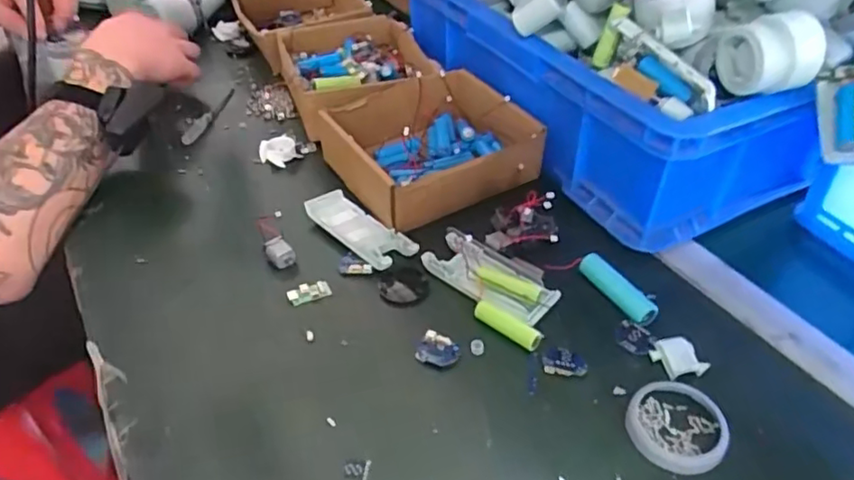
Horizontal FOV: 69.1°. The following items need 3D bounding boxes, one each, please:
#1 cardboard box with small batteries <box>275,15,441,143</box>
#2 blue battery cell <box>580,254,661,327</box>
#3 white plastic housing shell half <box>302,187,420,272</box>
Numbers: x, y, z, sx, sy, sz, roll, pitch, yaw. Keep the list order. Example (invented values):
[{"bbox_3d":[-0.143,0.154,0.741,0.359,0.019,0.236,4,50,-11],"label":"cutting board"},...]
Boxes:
[{"bbox_3d":[-0.077,-0.174,0.671,0.150,0.053,0.193,-15,43,-16],"label":"cardboard box with small batteries"},{"bbox_3d":[0.141,0.036,0.461,0.018,0.014,0.068,-23,46,-24],"label":"blue battery cell"},{"bbox_3d":[-0.055,-0.010,0.515,0.042,0.013,0.101,-33,51,-32],"label":"white plastic housing shell half"}]

